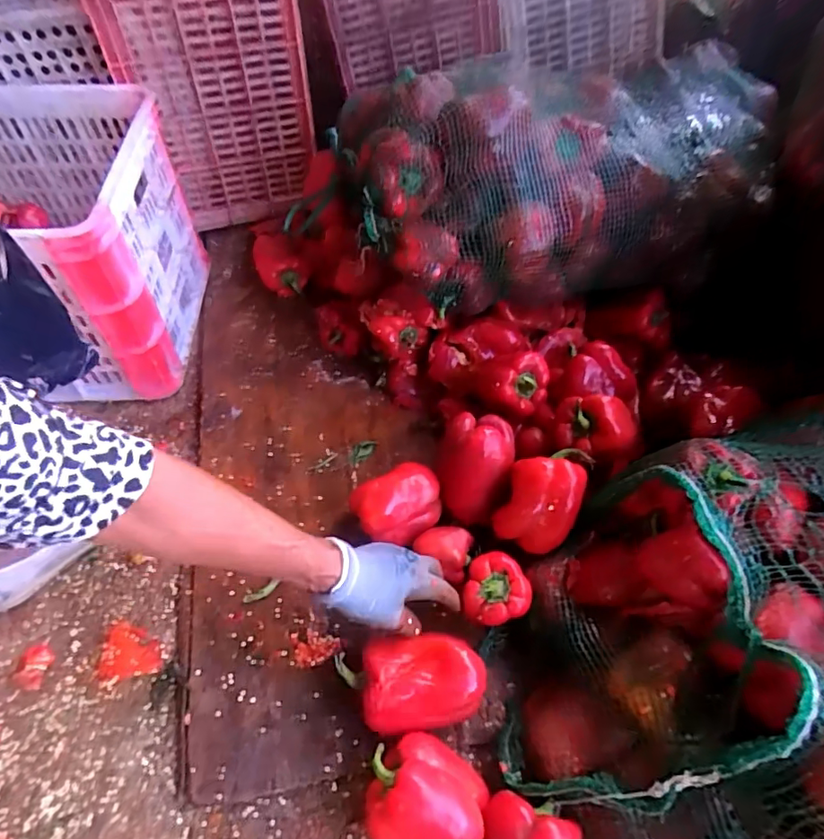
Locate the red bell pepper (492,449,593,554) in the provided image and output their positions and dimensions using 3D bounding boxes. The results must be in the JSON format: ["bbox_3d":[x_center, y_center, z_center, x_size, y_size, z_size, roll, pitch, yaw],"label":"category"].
[{"bbox_3d":[0.143,0.087,0.587,0.079,0.067,0.109,21,95,20],"label":"red bell pepper"}]

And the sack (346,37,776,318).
[{"bbox_3d":[0.256,-0.359,0.746,0.675,0.203,0.263,-16,56,-15],"label":"sack"}]

